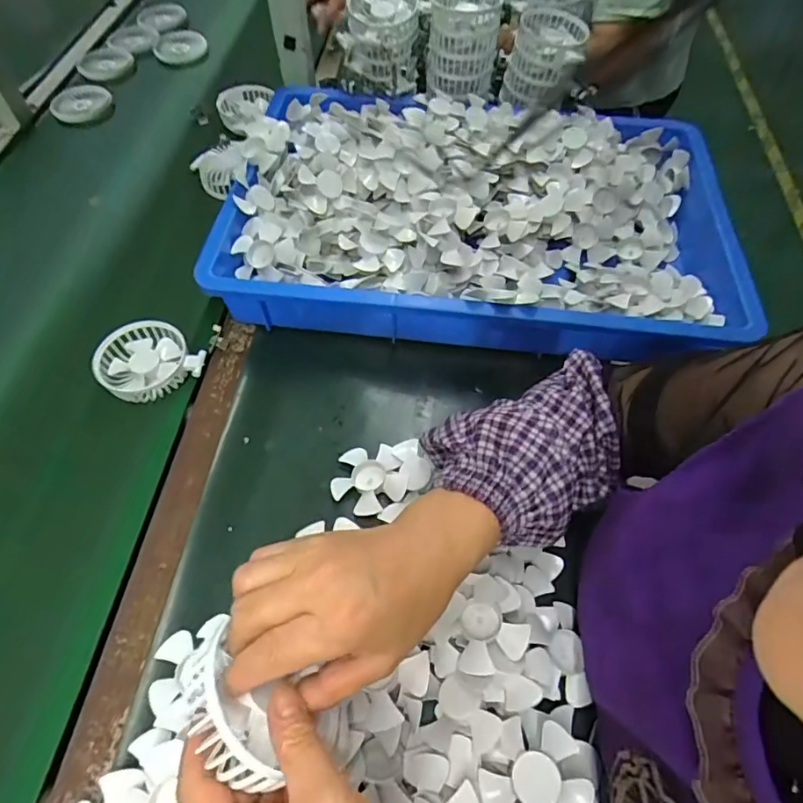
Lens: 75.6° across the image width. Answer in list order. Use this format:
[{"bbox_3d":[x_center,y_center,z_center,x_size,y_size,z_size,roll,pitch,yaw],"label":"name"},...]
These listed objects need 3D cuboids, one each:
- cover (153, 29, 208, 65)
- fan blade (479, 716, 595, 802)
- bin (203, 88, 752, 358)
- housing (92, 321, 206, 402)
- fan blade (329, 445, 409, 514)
[{"bbox_3d":[-0.398,-0.641,0.934,0.091,0.017,0.094,-8,58,-4],"label":"cover"},{"bbox_3d":[0.090,0.245,0.336,0.067,0.014,0.066,0,58,0],"label":"fan blade"},{"bbox_3d":[0.090,-0.222,0.612,0.551,0.098,0.375,7,58,5],"label":"bin"},{"bbox_3d":[-0.266,-0.044,0.544,0.098,0.027,0.086,-28,62,-16],"label":"housing"},{"bbox_3d":[-0.032,0.071,0.480,0.066,0.019,0.067,0,58,0],"label":"fan blade"}]

